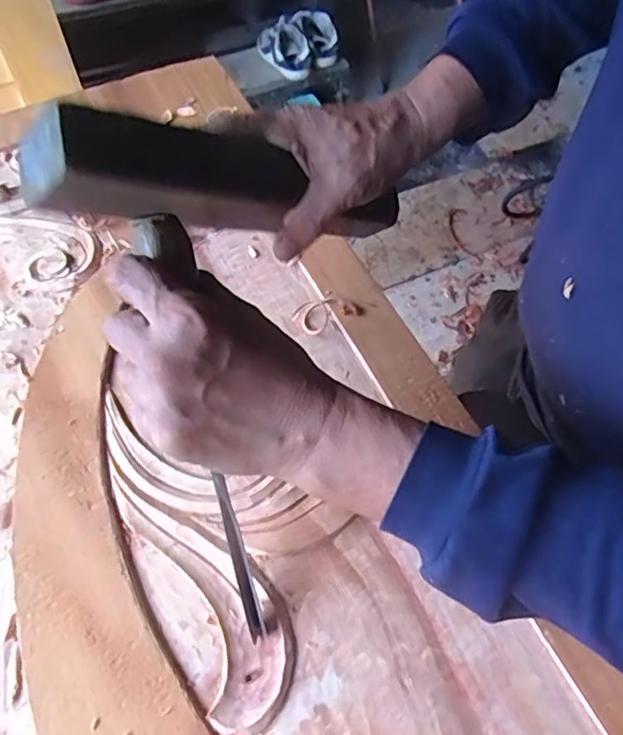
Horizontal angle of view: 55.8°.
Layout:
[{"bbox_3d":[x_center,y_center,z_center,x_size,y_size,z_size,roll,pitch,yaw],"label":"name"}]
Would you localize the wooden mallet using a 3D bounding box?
[{"bbox_3d":[-0.040,-0.110,0.374,0.255,0.052,0.045,-6,53,-44],"label":"wooden mallet"}]

